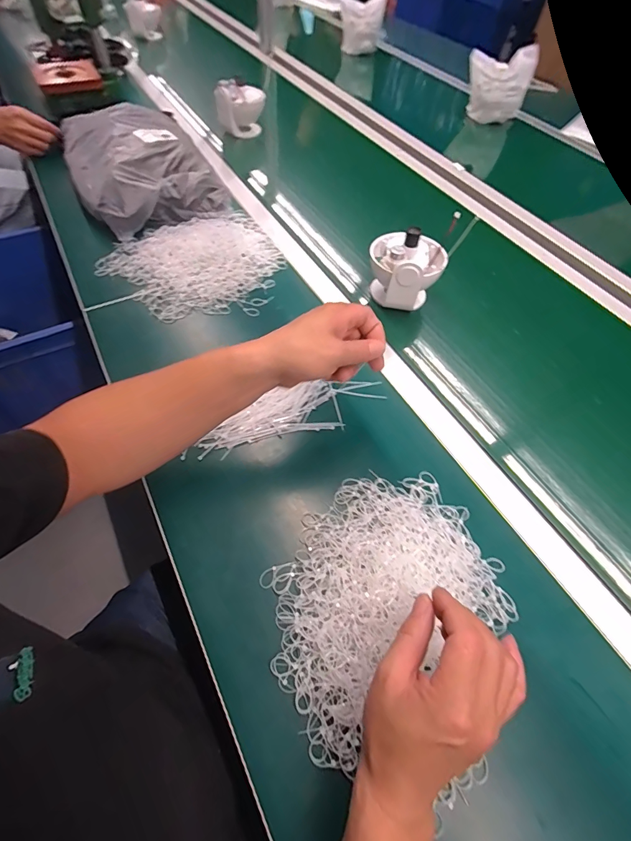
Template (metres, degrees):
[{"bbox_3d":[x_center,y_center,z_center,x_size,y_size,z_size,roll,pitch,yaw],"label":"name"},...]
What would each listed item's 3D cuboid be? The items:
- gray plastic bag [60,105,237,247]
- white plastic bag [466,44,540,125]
[{"bbox_3d":[-0.360,-0.517,0.773,0.242,0.096,0.354,-27,62,-19],"label":"gray plastic bag"},{"bbox_3d":[0.508,-0.940,1.084,0.171,0.163,0.114,21,58,10],"label":"white plastic bag"}]

